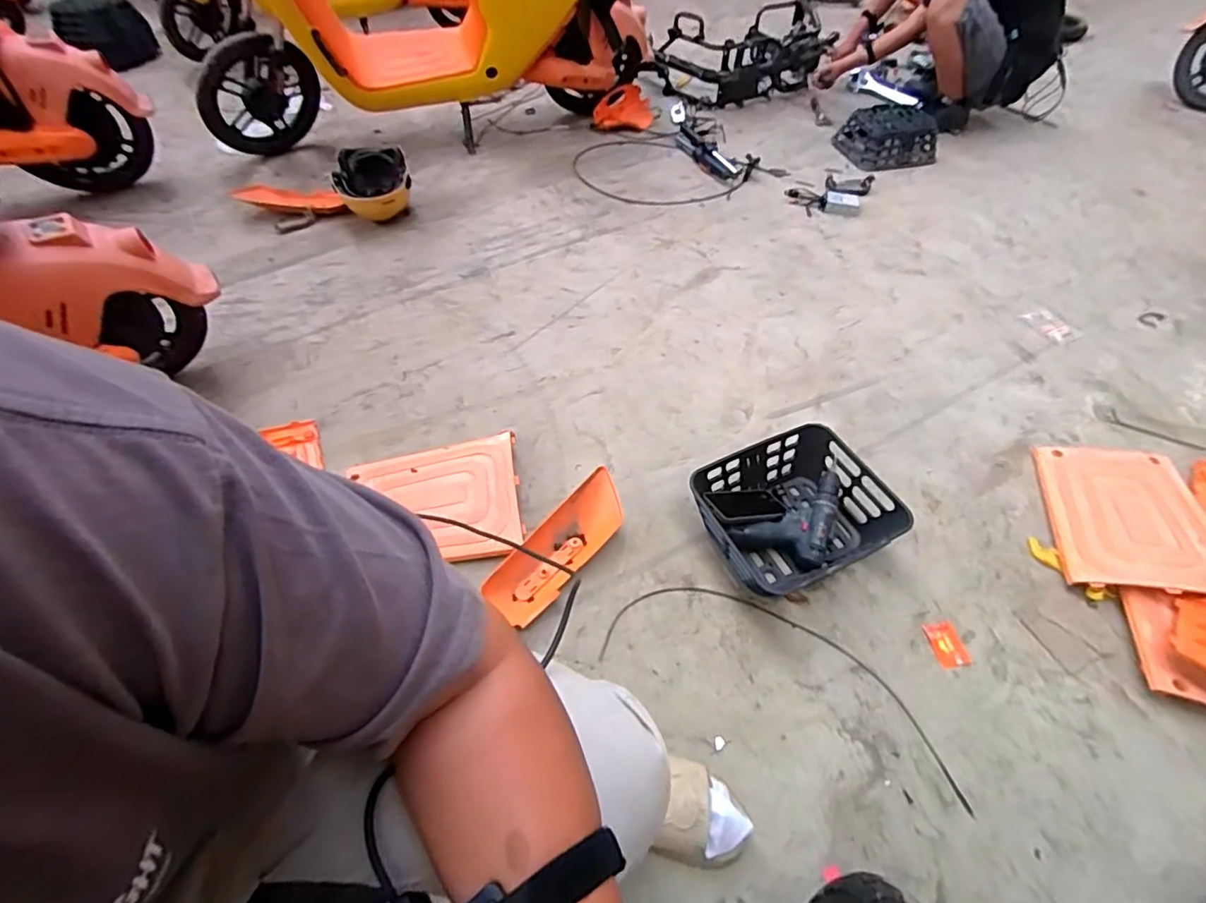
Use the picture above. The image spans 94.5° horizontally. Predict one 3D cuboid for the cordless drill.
[{"bbox_3d":[0.367,0.137,1.017,0.266,0.081,0.146,-27,58,-20],"label":"cordless drill"}]

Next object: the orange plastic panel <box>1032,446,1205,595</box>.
[{"bbox_3d":[0.980,0.116,1.040,0.246,0.023,0.321,5,48,18],"label":"orange plastic panel"}]

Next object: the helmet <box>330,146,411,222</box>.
[{"bbox_3d":[-0.664,-0.767,1.623,0.207,0.156,0.202,-18,55,-14],"label":"helmet"}]

